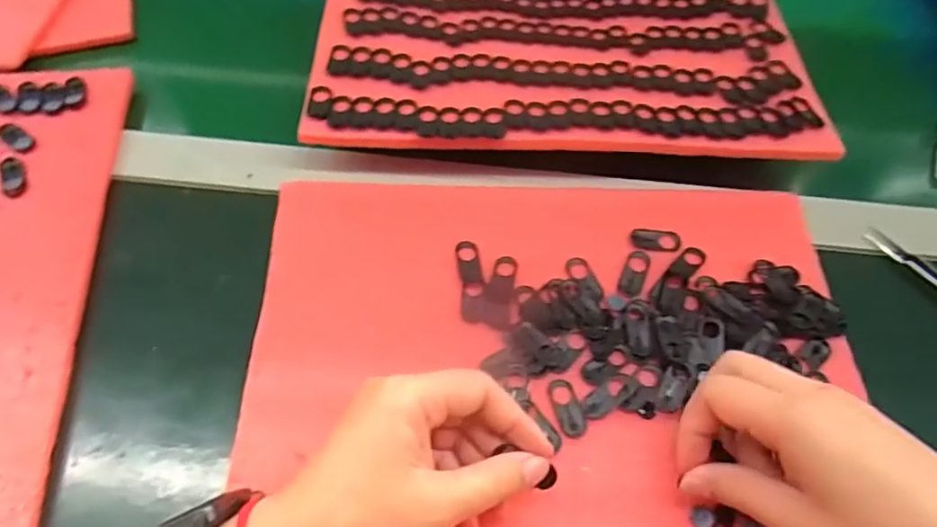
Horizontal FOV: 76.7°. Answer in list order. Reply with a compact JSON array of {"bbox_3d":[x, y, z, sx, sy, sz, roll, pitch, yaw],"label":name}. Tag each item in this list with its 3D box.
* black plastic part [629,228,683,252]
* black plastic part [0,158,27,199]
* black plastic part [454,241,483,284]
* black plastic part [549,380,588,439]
[{"bbox_3d":[0.119,-0.016,0.374,0.030,0.004,0.015,8,59,3],"label":"black plastic part"},{"bbox_3d":[-0.288,-0.055,0.375,0.013,0.004,0.034,-23,62,-15],"label":"black plastic part"},{"bbox_3d":[0.000,-0.001,0.361,0.013,0.004,0.029,-7,59,-6],"label":"black plastic part"},{"bbox_3d":[0.053,0.077,0.317,0.014,0.004,0.031,-16,60,-11],"label":"black plastic part"}]

